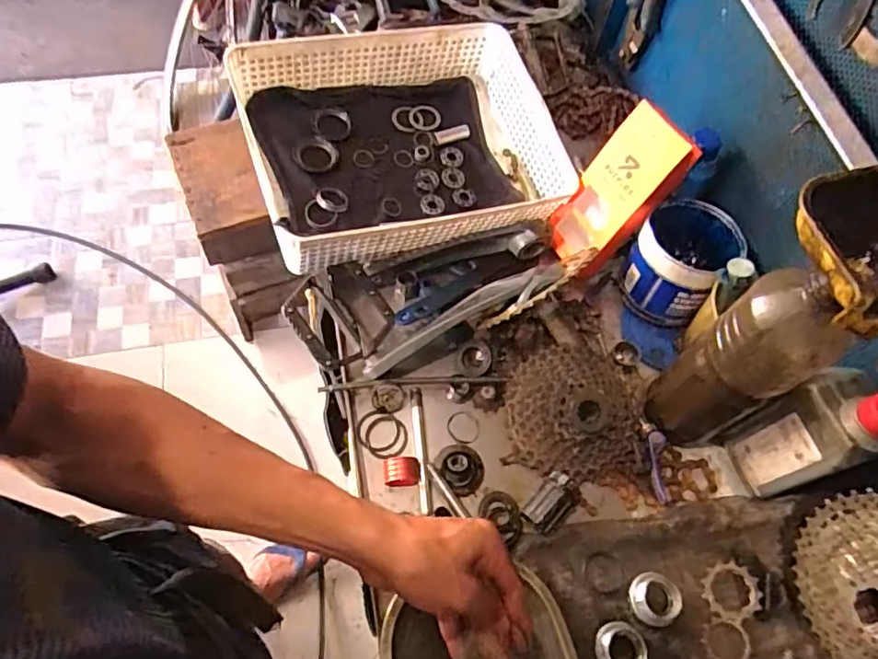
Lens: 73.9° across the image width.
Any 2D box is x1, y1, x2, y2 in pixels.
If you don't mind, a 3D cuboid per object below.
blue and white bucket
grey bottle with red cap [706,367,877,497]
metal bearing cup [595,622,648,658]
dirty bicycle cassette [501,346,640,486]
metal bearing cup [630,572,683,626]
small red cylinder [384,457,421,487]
[{"bbox_3d":[0.253,-0.074,0.625,0.094,0.086,0.106,35,65,14],"label":"blue and white bucket"},{"bbox_3d":[0.317,0.091,0.508,0.052,0.178,0.073,-18,65,-13],"label":"grey bottle with red cap"},{"bbox_3d":[0.154,0.271,0.492,0.039,0.020,0.042,2,62,-3],"label":"metal bearing cup"},{"bbox_3d":[0.133,0.076,0.568,0.129,0.052,0.123,9,62,1],"label":"dirty bicycle cassette"},{"bbox_3d":[0.191,0.237,0.513,0.040,0.014,0.042,2,62,-3],"label":"metal bearing cup"},{"bbox_3d":[-0.034,0.131,0.540,0.033,0.030,0.022,-2,63,-5],"label":"small red cylinder"}]

